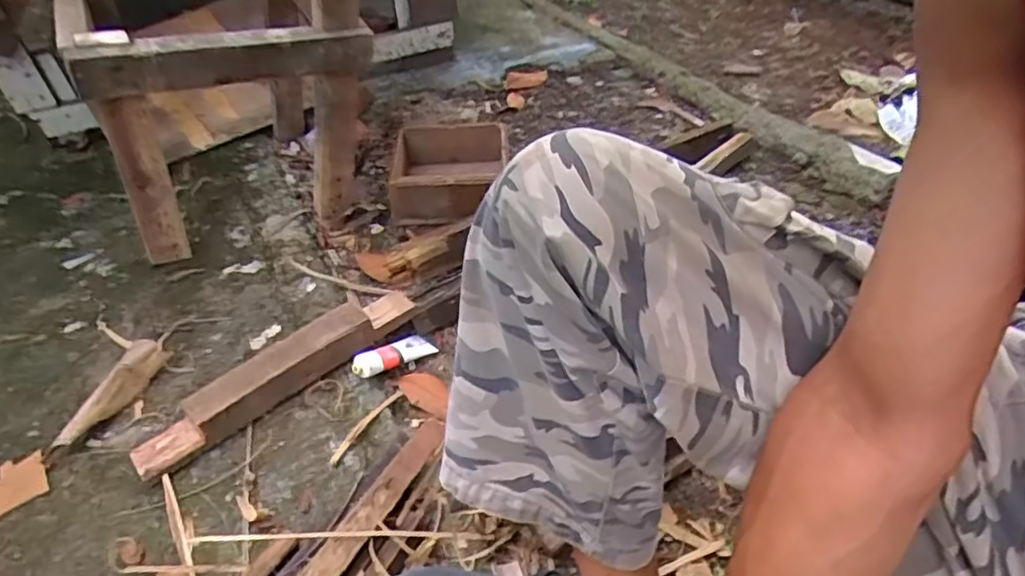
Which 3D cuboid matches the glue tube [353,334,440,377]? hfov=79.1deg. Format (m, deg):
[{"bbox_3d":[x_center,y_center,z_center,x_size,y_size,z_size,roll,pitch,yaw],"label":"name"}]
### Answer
[{"bbox_3d":[-0.171,0.097,0.908,0.033,0.030,0.140,32,29,31],"label":"glue tube"}]

